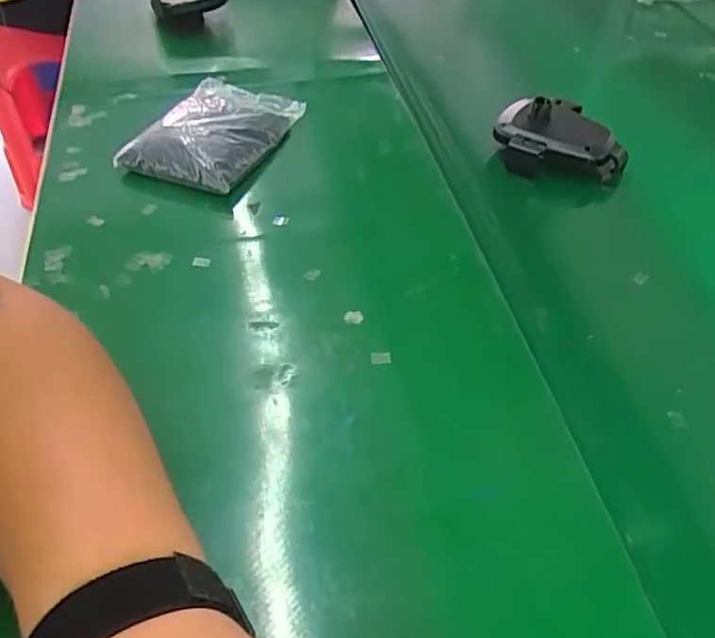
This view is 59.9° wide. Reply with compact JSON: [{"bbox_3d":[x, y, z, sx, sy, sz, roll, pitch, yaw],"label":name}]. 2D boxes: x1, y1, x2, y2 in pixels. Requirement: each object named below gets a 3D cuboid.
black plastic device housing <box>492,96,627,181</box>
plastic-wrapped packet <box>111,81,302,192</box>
[{"bbox_3d":[0.181,-0.164,0.563,0.110,0.053,0.078,2,44,7],"label":"black plastic device housing"},{"bbox_3d":[-0.126,-0.169,0.560,0.107,0.042,0.151,15,51,13],"label":"plastic-wrapped packet"}]

